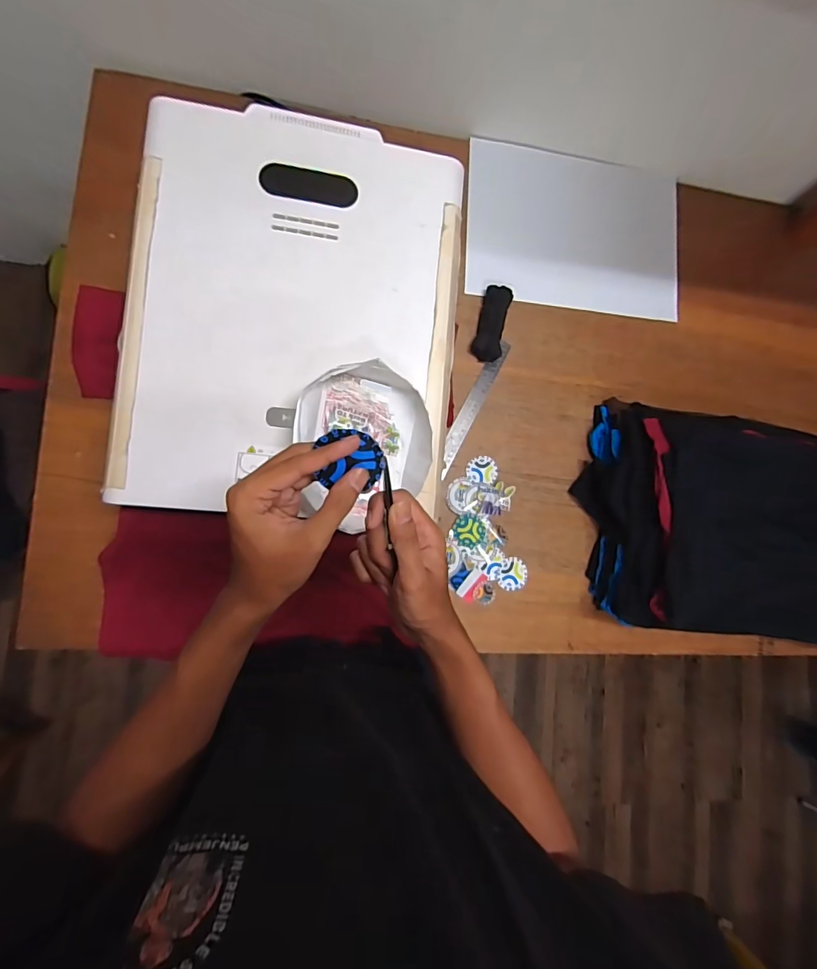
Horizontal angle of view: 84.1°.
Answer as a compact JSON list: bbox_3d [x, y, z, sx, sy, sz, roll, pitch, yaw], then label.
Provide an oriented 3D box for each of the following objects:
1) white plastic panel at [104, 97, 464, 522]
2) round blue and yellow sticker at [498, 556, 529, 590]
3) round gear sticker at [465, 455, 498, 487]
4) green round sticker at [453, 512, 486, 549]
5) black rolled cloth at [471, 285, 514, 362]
[{"bbox_3d":[-0.134,-0.218,0.575,0.398,0.020,0.496,4,86,-8],"label":"white plastic panel"},{"bbox_3d":[0.178,0.152,0.766,0.049,0.006,0.055,8,85,-8],"label":"round blue and yellow sticker"},{"bbox_3d":[0.125,-0.026,0.768,0.054,0.005,0.051,1,80,-6],"label":"round gear sticker"},{"bbox_3d":[0.102,0.078,0.754,0.050,0.004,0.055,1,86,-9],"label":"green round sticker"},{"bbox_3d":[0.144,-0.275,0.775,0.046,0.027,0.124,12,85,-8],"label":"black rolled cloth"}]

